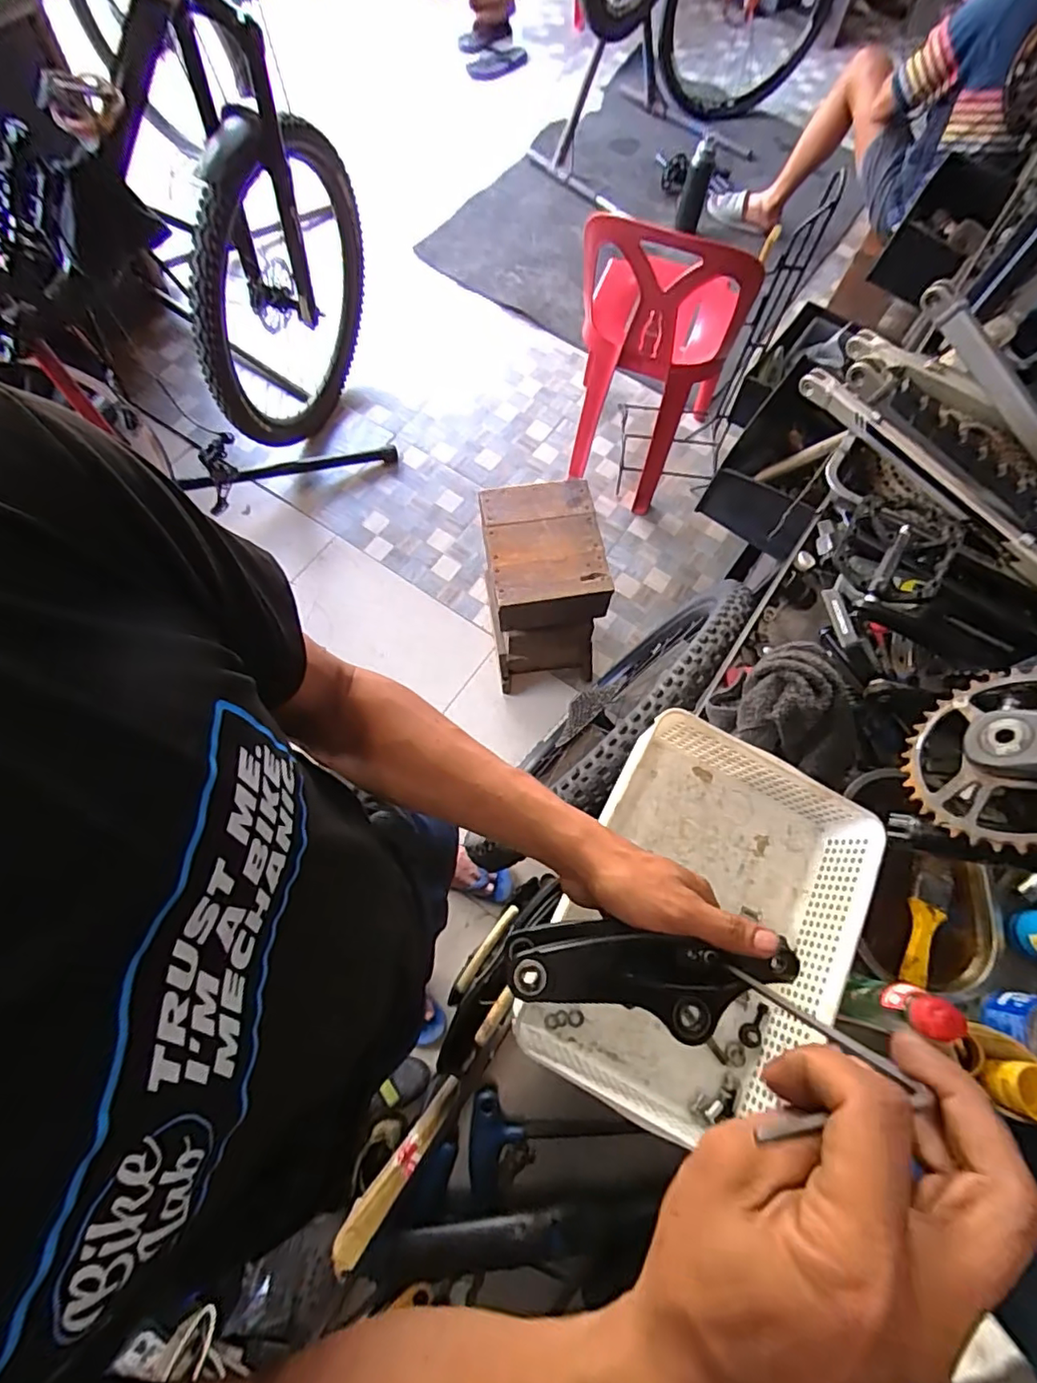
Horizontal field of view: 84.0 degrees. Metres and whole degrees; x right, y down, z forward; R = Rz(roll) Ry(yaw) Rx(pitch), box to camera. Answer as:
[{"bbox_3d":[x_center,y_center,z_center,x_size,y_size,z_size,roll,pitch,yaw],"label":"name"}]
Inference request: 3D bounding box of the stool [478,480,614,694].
[{"bbox_3d":[0.054,-0.252,1.462,0.258,0.412,0.334,-6,70,-4],"label":"stool"}]

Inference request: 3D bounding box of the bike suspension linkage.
[{"bbox_3d":[0.082,0.180,0.361,0.178,0.024,0.058,10,73,-7],"label":"bike suspension linkage"}]

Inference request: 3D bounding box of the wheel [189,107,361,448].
[{"bbox_3d":[-0.592,-0.984,1.470,0.110,0.707,0.563,26,36,6],"label":"wheel"}]

